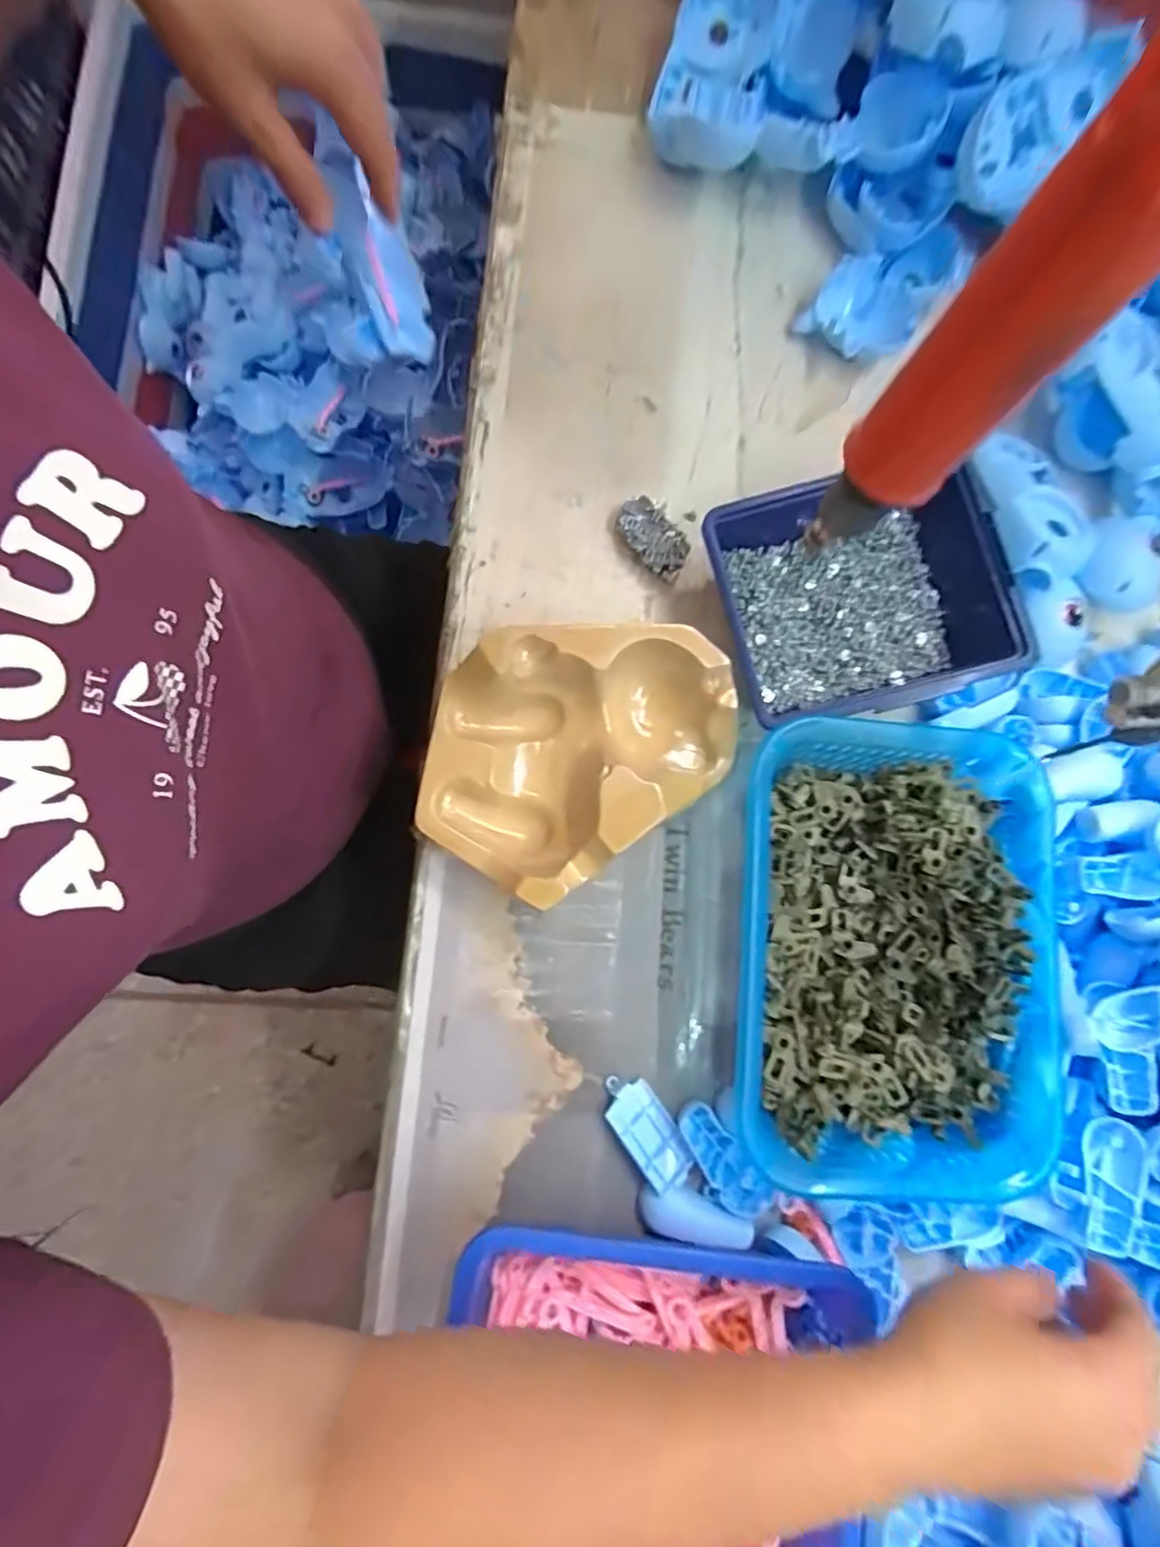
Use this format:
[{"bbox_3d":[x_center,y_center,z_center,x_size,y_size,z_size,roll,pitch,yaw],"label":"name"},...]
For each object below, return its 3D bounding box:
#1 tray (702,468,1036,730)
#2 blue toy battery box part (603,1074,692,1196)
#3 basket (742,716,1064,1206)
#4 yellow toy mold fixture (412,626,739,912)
[{"bbox_3d":[0.174,-0.112,0.391,0.176,0.057,0.143,-11,83,-7],"label":"tray"},{"bbox_3d":[0.039,0.211,0.370,0.031,0.011,0.068,-35,86,-9],"label":"blue toy battery box part"},{"bbox_3d":[0.188,0.103,0.370,0.188,0.054,0.258,4,81,-4],"label":"basket"},{"bbox_3d":[-0.007,-0.021,0.381,0.198,0.053,0.145,-36,87,-10],"label":"yellow toy mold fixture"}]

